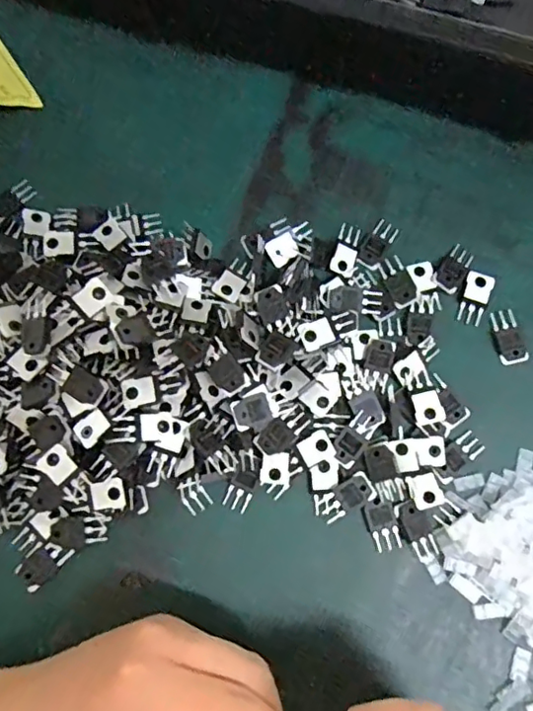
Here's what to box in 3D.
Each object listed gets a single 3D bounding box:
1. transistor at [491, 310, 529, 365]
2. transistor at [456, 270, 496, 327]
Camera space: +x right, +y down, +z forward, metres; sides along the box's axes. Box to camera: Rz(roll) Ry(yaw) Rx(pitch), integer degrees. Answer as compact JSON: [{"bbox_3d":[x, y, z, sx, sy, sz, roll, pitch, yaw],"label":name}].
[{"bbox_3d":[0.139,-0.011,0.323,0.016,0.004,0.031,-11,77,-1],"label":"transistor"},{"bbox_3d":[0.122,-0.034,0.329,0.017,0.004,0.031,26,79,7],"label":"transistor"}]

